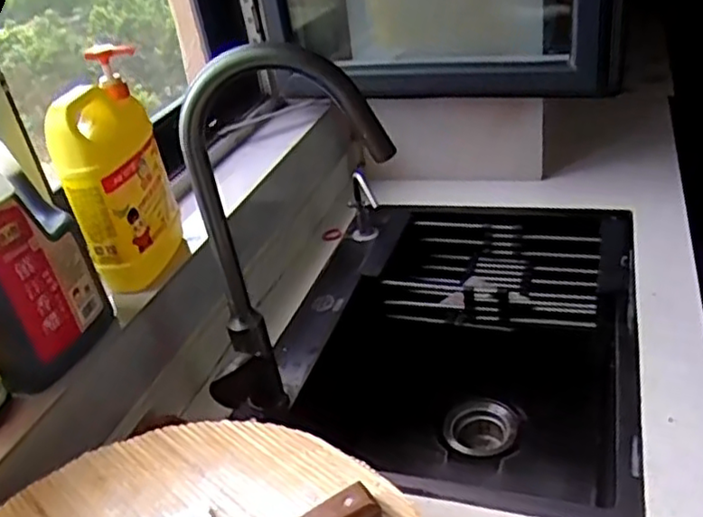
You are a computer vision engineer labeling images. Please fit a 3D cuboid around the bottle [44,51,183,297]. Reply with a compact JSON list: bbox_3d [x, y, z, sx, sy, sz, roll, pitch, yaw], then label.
[{"bbox_3d":[-0.270,-0.085,0.797,0.062,0.258,0.151,-3,32,10],"label":"bottle"}]

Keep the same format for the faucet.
[{"bbox_3d":[-0.060,0.001,0.687,0.222,0.429,0.067,-12,31,-3],"label":"faucet"}]

